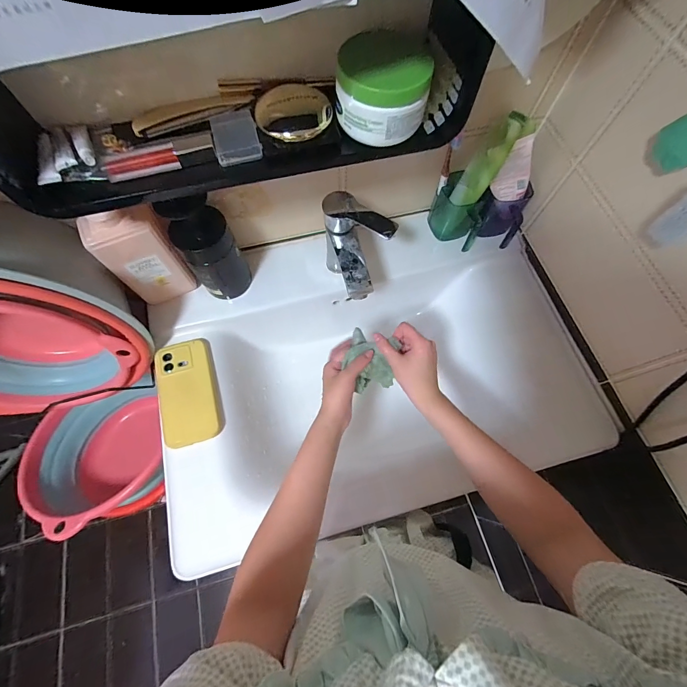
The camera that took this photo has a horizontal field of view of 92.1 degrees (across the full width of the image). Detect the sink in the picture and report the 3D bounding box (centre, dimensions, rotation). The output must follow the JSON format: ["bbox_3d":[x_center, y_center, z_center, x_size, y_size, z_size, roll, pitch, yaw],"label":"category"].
[{"bbox_3d":[0.043,0.041,0.619,0.703,0.144,0.479,-14,70,-6],"label":"sink"}]

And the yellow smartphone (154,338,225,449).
[{"bbox_3d":[-0.254,0.076,0.540,0.089,0.011,0.168,-17,70,-7],"label":"yellow smartphone"}]

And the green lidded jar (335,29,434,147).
[{"bbox_3d":[0.042,-0.261,0.327,0.089,0.064,0.101,12,69,3],"label":"green lidded jar"}]

